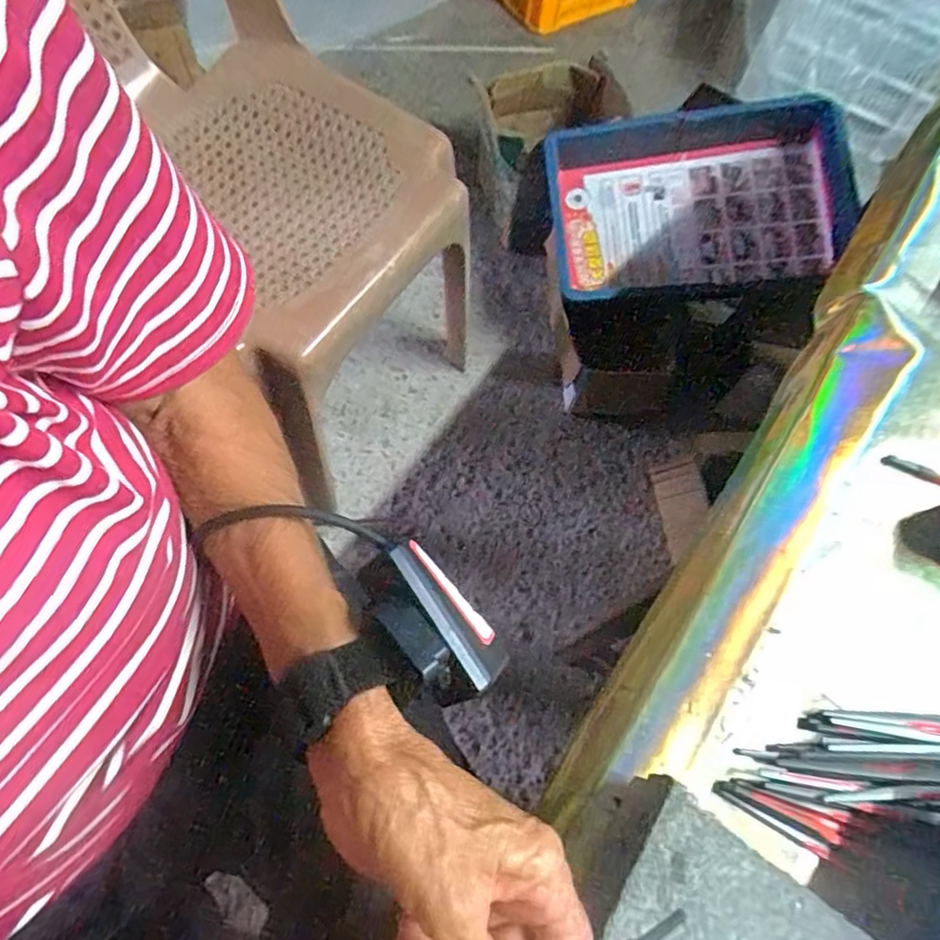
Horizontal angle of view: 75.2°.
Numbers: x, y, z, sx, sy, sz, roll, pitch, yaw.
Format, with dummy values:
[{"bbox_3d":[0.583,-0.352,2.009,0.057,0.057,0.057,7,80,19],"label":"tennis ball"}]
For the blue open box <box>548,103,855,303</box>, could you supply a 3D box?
[{"bbox_3d":[0.333,-0.399,0.907,0.424,0.085,0.262,-3,87,12],"label":"blue open box"}]

